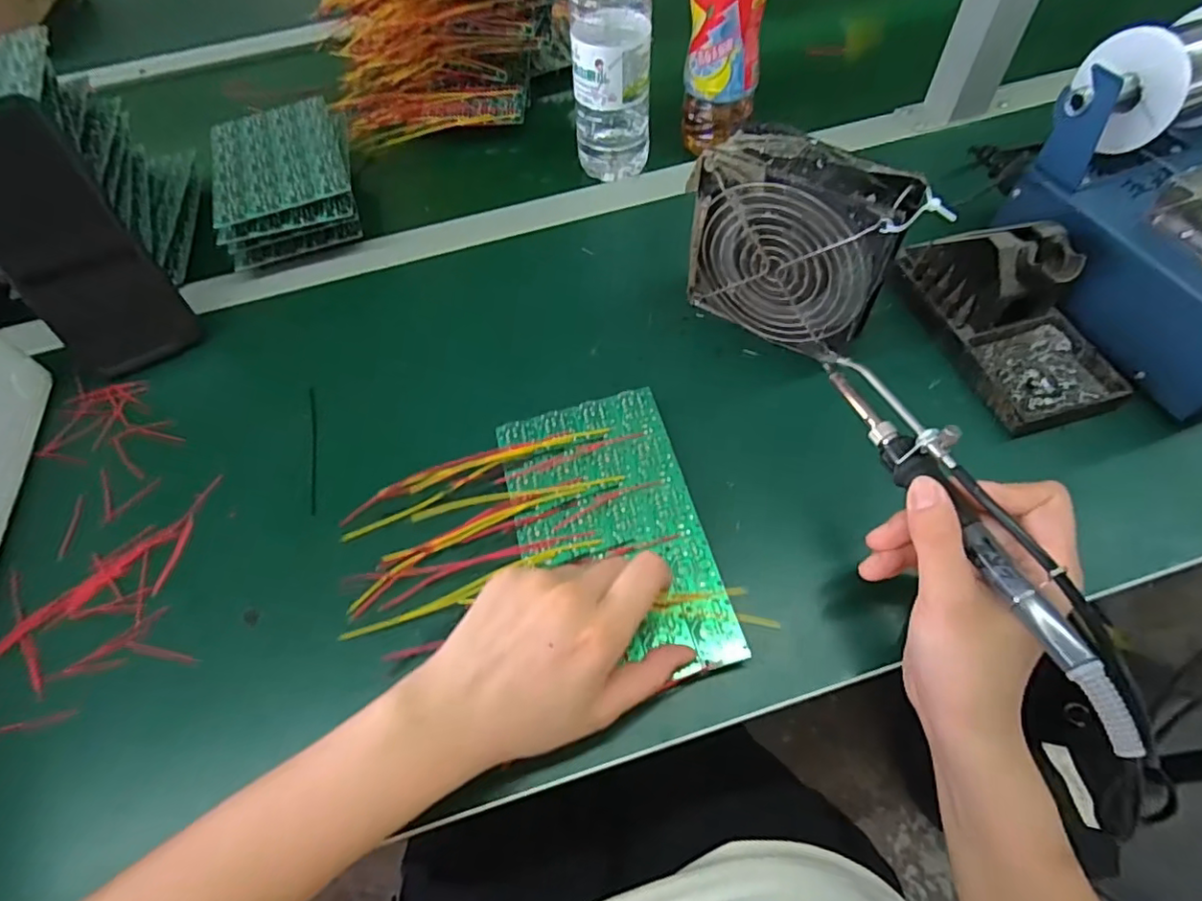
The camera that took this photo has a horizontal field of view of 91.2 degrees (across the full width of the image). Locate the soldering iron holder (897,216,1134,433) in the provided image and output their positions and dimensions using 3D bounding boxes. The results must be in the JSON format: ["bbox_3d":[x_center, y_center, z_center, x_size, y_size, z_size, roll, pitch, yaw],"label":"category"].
[{"bbox_3d":[0.267,-0.091,0.374,0.080,0.070,0.140,-20,59,-8],"label":"soldering iron holder"}]

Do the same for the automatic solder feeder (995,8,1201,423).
[{"bbox_3d":[0.359,-0.140,0.359,0.111,0.139,0.198,-18,58,-6],"label":"automatic solder feeder"}]

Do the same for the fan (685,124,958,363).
[{"bbox_3d":[0.122,-0.124,0.375,0.128,0.122,0.042,29,65,21],"label":"fan"}]

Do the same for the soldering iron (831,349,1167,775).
[{"bbox_3d":[0.164,0.027,0.261,0.020,0.030,0.206,-19,56,-7],"label":"soldering iron"}]

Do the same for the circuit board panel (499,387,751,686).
[{"bbox_3d":[0.005,0.044,0.336,0.101,0.006,0.171,-15,58,-5],"label":"circuit board panel"}]

